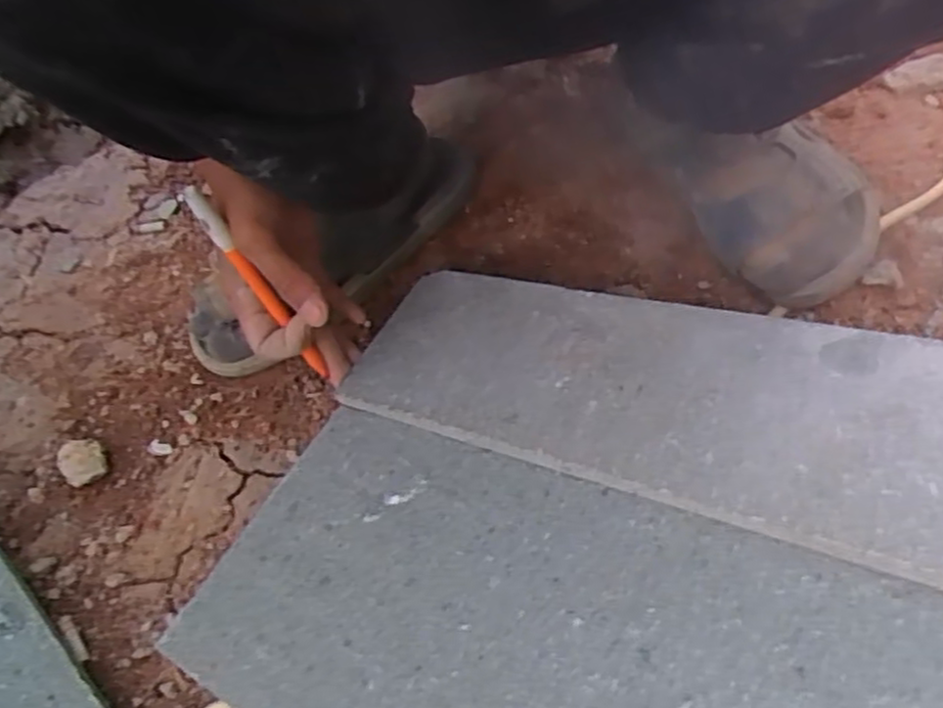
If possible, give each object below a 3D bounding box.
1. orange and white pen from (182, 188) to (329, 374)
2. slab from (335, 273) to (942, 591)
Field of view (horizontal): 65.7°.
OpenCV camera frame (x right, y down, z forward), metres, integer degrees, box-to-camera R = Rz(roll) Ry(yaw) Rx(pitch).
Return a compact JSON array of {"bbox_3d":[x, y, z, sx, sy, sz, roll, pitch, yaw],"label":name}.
[{"bbox_3d":[-0.121,-0.035,0.425,0.010,0.146,0.011,11,55,36],"label":"orange and white pen"},{"bbox_3d":[0.166,0.033,0.333,0.564,0.007,0.121,12,56,36],"label":"slab"}]

